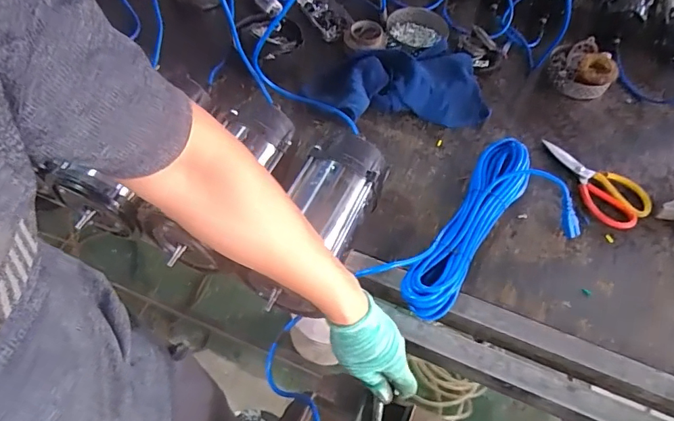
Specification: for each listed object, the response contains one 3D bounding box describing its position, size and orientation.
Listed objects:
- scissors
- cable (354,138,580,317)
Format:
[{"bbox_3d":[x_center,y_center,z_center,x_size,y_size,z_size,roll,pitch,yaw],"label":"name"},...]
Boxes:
[{"bbox_3d":[0.450,-0.052,0.803,0.106,0.015,0.199,-37,66,-23],"label":"scissors"},{"bbox_3d":[0.226,0.037,0.702,0.377,0.050,0.194,-38,66,-23],"label":"cable"}]

